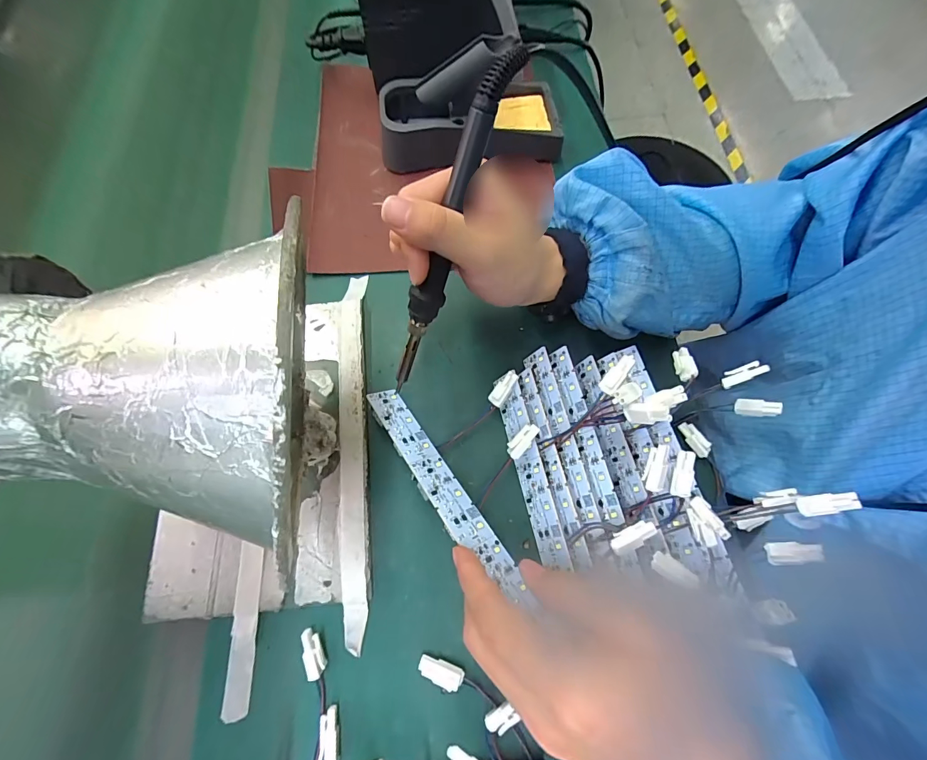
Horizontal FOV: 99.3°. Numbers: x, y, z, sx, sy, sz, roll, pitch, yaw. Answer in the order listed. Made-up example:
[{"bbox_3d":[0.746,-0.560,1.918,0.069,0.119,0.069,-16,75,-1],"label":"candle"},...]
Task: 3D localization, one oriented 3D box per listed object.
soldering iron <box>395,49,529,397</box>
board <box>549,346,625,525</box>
[{"bbox_3d":[-0.012,-0.071,0.225,0.016,0.198,0.016,33,36,15],"label":"soldering iron"},{"bbox_3d":[0.083,0.034,0.270,0.013,0.008,0.123,-11,69,-2],"label":"board"}]

